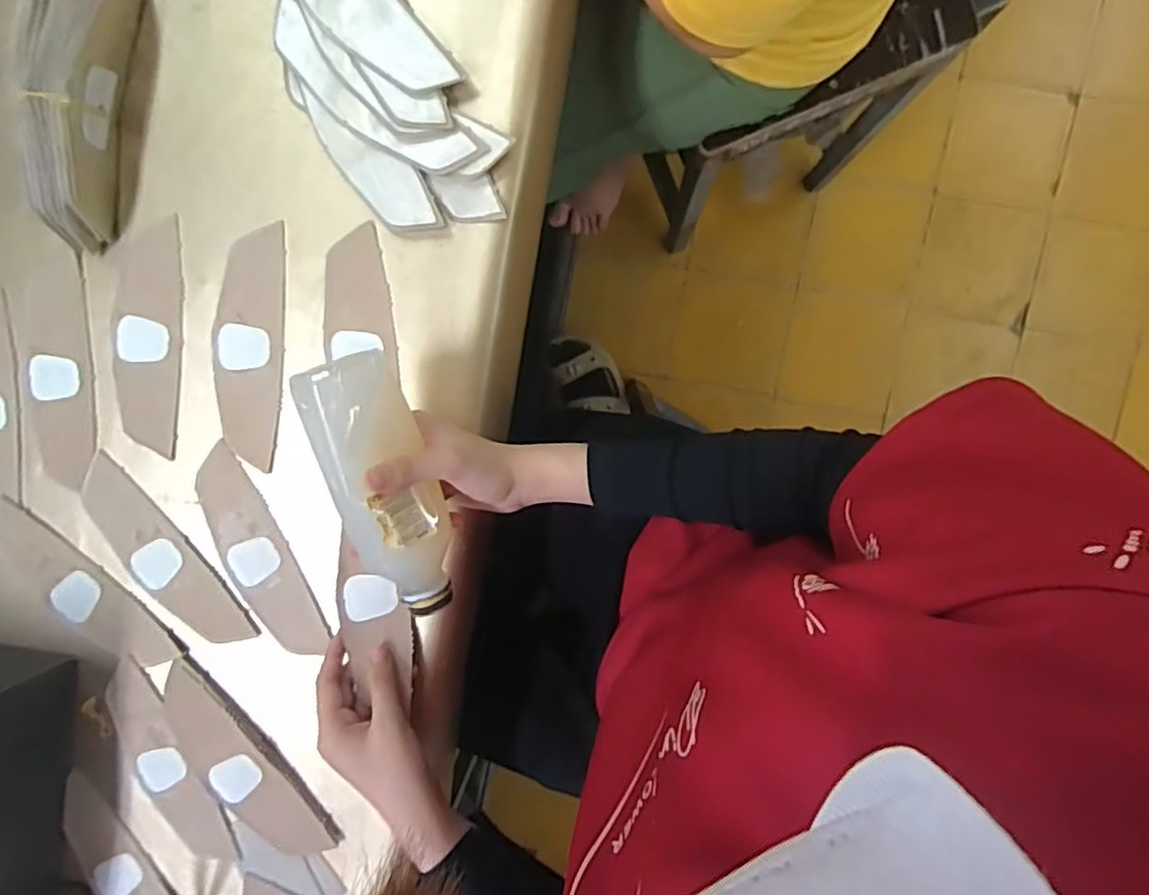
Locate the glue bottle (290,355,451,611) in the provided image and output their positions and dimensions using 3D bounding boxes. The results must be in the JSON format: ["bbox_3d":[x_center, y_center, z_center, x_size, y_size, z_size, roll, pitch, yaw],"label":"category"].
[{"bbox_3d":[-0.118,0.028,0.404,0.048,0.046,0.166,-15,106,7],"label":"glue bottle"}]

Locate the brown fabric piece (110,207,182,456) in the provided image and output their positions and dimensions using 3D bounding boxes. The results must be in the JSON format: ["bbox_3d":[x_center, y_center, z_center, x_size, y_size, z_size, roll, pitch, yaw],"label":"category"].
[{"bbox_3d":[-0.324,-0.083,0.493,0.052,0.007,0.169,5,95,2],"label":"brown fabric piece"}]

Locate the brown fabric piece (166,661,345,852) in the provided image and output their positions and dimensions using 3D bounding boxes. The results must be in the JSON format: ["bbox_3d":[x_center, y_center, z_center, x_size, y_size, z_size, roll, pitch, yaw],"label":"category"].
[{"bbox_3d":[-0.262,0.251,0.516,0.061,0.013,0.181,-39,92,5],"label":"brown fabric piece"}]

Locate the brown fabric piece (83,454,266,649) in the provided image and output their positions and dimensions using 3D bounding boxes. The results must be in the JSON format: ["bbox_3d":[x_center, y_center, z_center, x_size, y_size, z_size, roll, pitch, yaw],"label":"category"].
[{"bbox_3d":[-0.321,0.087,0.507,0.055,0.005,0.173,-37,92,2],"label":"brown fabric piece"}]

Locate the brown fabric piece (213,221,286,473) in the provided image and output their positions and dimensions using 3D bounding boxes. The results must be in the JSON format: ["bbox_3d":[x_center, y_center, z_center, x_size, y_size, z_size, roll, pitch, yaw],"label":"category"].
[{"bbox_3d":[-0.244,-0.075,0.489,0.051,0.005,0.173,5,95,1],"label":"brown fabric piece"}]

